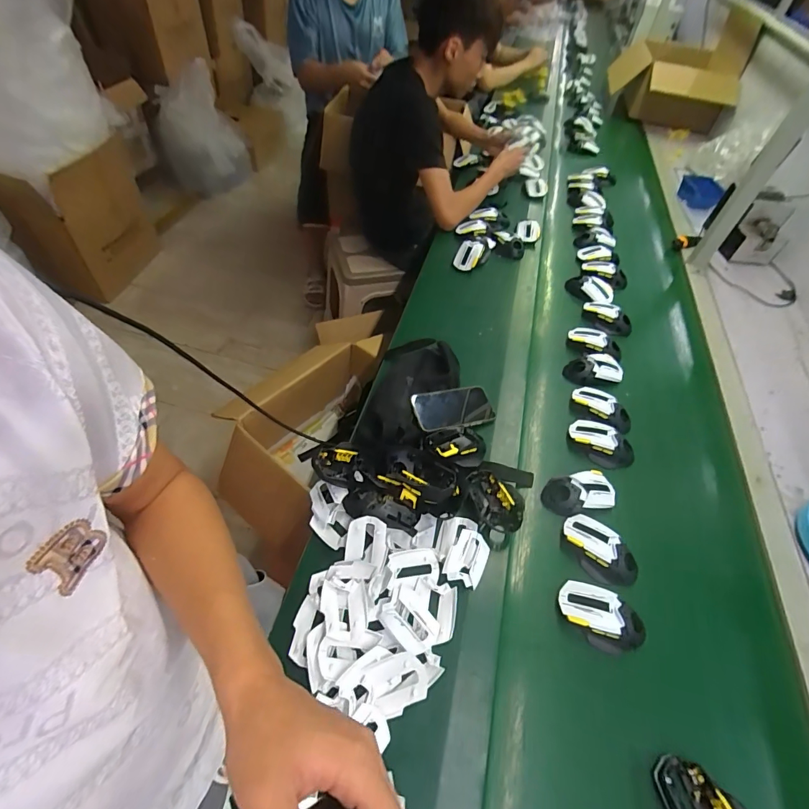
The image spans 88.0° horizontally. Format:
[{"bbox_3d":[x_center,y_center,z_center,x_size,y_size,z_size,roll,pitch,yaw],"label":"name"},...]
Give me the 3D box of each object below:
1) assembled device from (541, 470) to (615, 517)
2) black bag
[{"bbox_3d":[0.294,0.147,0.703,0.121,0.028,0.066,-10,53,-8],"label":"assembled device"},{"bbox_3d":[0.007,-0.014,0.776,0.156,0.103,0.311,13,53,4],"label":"black bag"}]

